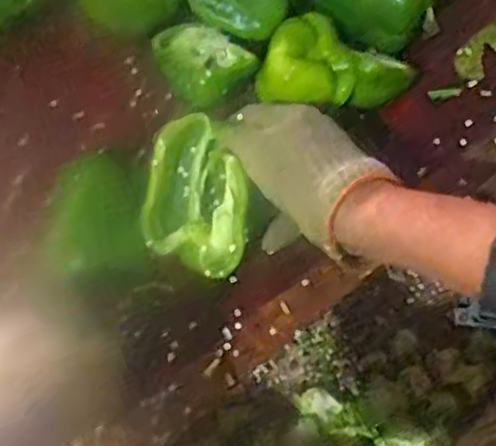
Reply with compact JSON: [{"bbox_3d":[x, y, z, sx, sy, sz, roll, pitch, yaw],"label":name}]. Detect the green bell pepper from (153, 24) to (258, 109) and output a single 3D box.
[{"bbox_3d":[-0.032,-0.116,0.482,0.051,0.033,0.063,-39,72,-11],"label":"green bell pepper"}]

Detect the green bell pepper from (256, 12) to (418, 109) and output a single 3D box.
[{"bbox_3d":[0.059,-0.105,0.463,0.104,0.044,0.062,-1,69,2],"label":"green bell pepper"}]

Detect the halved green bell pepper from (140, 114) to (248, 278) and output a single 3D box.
[{"bbox_3d":[-0.035,-0.018,0.424,0.066,0.052,0.090,-2,69,2],"label":"halved green bell pepper"}]

